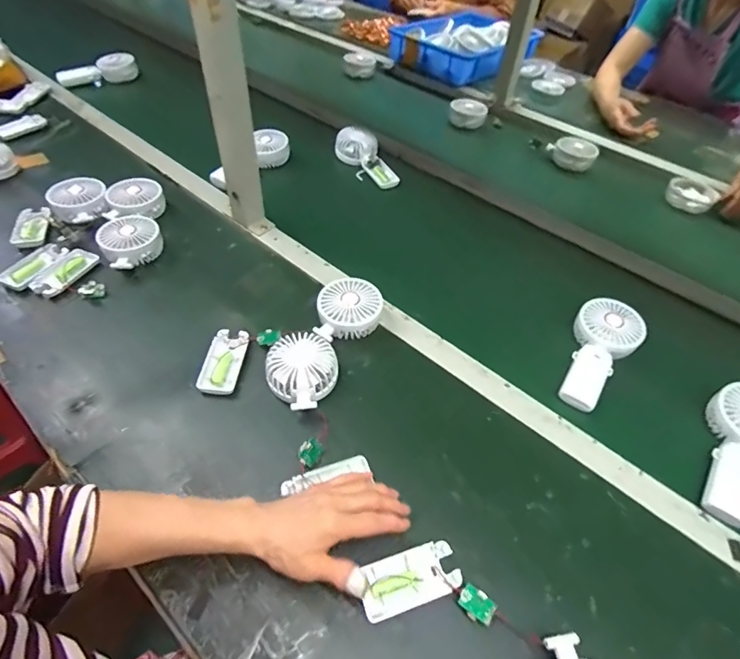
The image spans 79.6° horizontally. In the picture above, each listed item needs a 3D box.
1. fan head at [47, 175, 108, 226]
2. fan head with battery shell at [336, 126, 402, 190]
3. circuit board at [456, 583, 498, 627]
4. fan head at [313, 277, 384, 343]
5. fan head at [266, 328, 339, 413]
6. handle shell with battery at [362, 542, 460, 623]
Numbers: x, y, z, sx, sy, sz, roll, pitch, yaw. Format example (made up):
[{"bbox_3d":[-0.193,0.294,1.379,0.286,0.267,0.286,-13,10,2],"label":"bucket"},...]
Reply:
[{"bbox_3d":[-0.484,-0.213,0.743,0.086,0.041,0.082,-24,55,-24],"label":"fan head"},{"bbox_3d":[0.001,-0.349,0.916,0.075,0.050,0.166,-30,71,-27],"label":"fan head with battery shell"},{"bbox_3d":[0.098,0.252,0.407,0.032,0.008,0.023,36,55,24],"label":"circuit board"},{"bbox_3d":[-0.029,-0.024,0.617,0.085,0.046,0.093,8,49,2],"label":"fan head"},{"bbox_3d":[-0.084,0.048,0.551,0.089,0.030,0.089,3,61,-5],"label":"fan head"},{"bbox_3d":[0.037,0.234,0.417,0.093,0.009,0.046,-13,51,-15],"label":"handle shell with battery"}]

